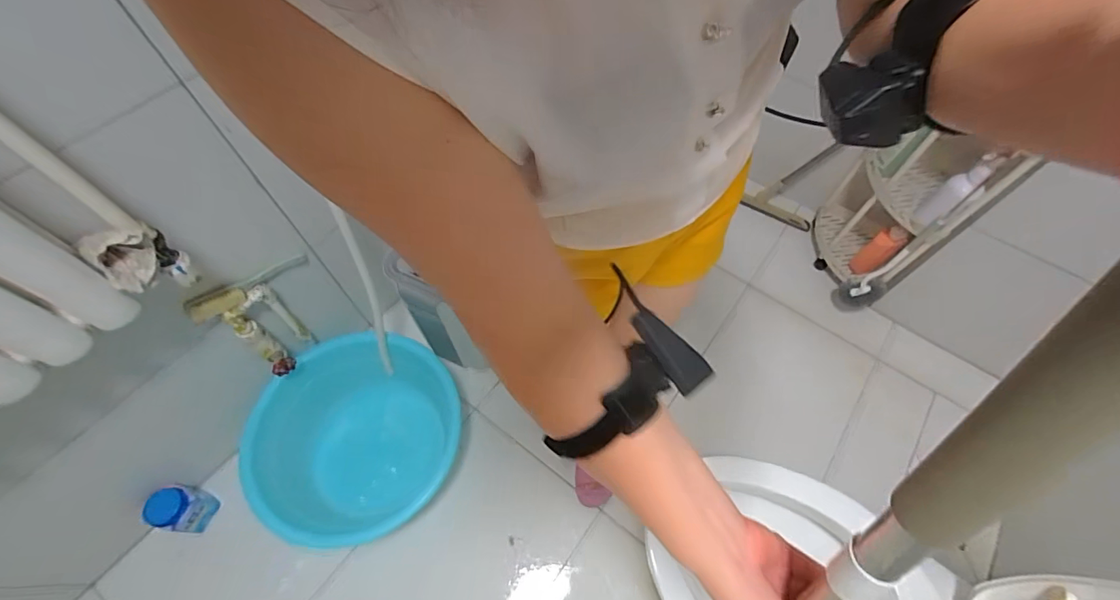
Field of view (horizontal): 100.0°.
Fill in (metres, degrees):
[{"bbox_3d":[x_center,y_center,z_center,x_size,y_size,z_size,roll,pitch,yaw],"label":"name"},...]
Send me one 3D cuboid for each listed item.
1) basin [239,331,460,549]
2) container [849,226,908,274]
[{"bbox_3d":[-0.473,0.288,1.111,0.429,0.198,0.405,0,60,0],"label":"basin"},{"bbox_3d":[0.845,-0.126,1.254,0.053,0.167,0.060,-35,66,-18],"label":"container"}]

